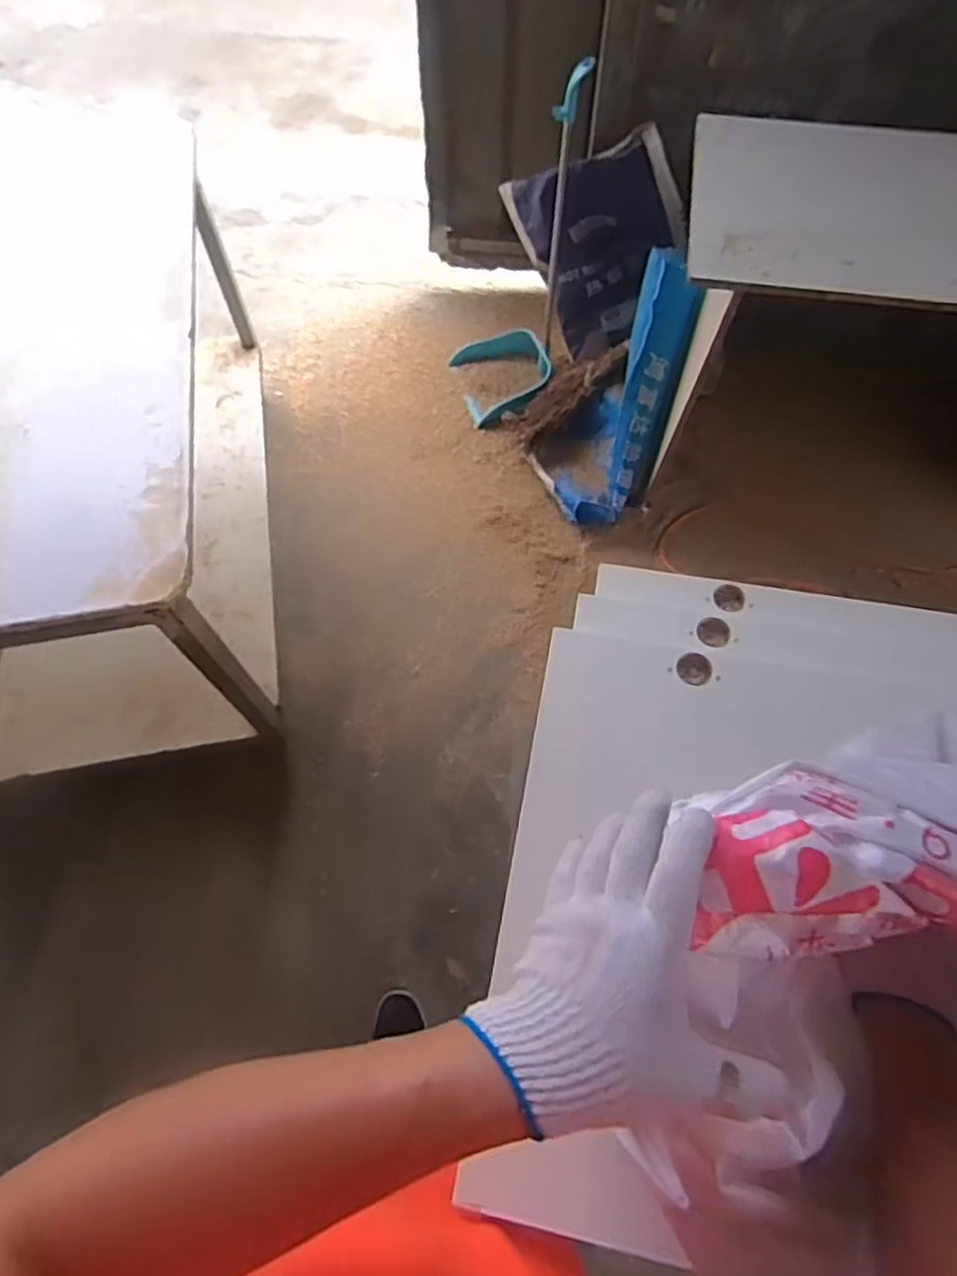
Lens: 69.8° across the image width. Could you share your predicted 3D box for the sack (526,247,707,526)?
[{"bbox_3d":[0.324,-0.637,1.734,0.323,0.607,0.407,9,65,5],"label":"sack"}]

